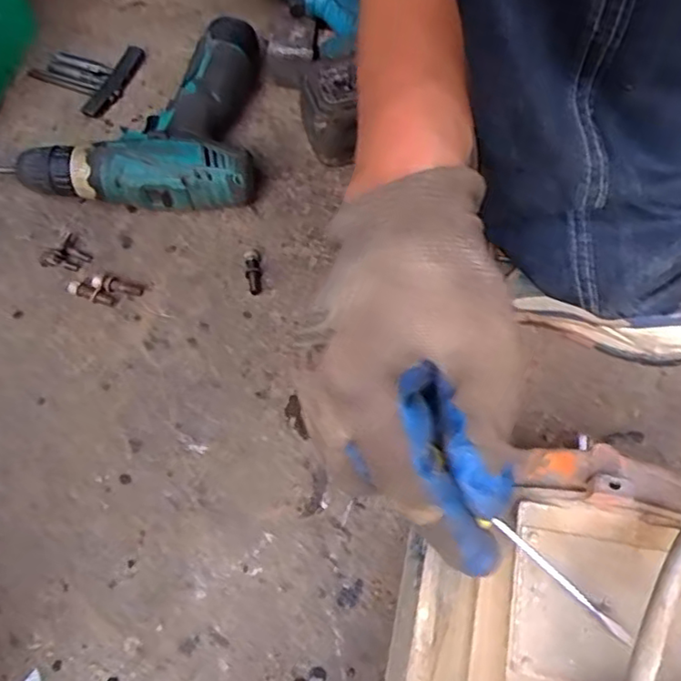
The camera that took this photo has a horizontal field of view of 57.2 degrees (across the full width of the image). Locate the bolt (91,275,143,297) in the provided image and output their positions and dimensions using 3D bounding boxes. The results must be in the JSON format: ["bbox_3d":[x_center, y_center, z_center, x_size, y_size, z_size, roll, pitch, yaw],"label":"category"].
[{"bbox_3d":[-0.177,-0.043,0.495,0.040,0.009,0.010,13,63,-8],"label":"bolt"}]

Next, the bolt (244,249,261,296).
[{"bbox_3d":[-0.071,-0.057,0.502,0.013,0.013,0.045,-5,63,-2],"label":"bolt"}]

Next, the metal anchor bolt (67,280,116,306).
[{"bbox_3d":[-0.198,-0.037,0.494,0.041,0.010,0.011,21,65,12],"label":"metal anchor bolt"}]

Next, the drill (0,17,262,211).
[{"bbox_3d":[-0.175,-0.202,0.560,0.206,0.054,0.200,1,63,2],"label":"drill"}]

